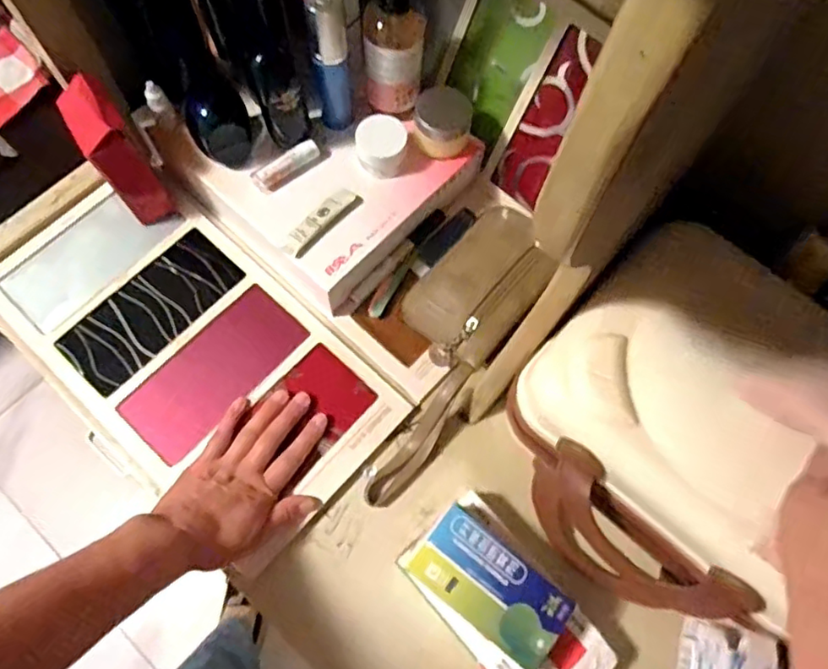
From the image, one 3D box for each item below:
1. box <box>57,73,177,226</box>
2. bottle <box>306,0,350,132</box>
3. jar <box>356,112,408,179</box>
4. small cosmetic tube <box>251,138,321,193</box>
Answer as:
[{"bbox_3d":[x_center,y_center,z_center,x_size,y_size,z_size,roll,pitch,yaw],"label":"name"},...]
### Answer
[{"bbox_3d":[-0.282,-0.166,0.584,0.044,0.146,0.085,-31,74,-13],"label":"box"},{"bbox_3d":[-0.074,-0.246,0.546,0.030,0.145,0.026,0,70,-3],"label":"bottle"},{"bbox_3d":[-0.031,-0.179,0.573,0.045,0.037,0.042,1,70,-2],"label":"jar"},{"bbox_3d":[-0.123,-0.165,0.583,0.069,0.013,0.020,-42,77,-15],"label":"small cosmetic tube"}]

